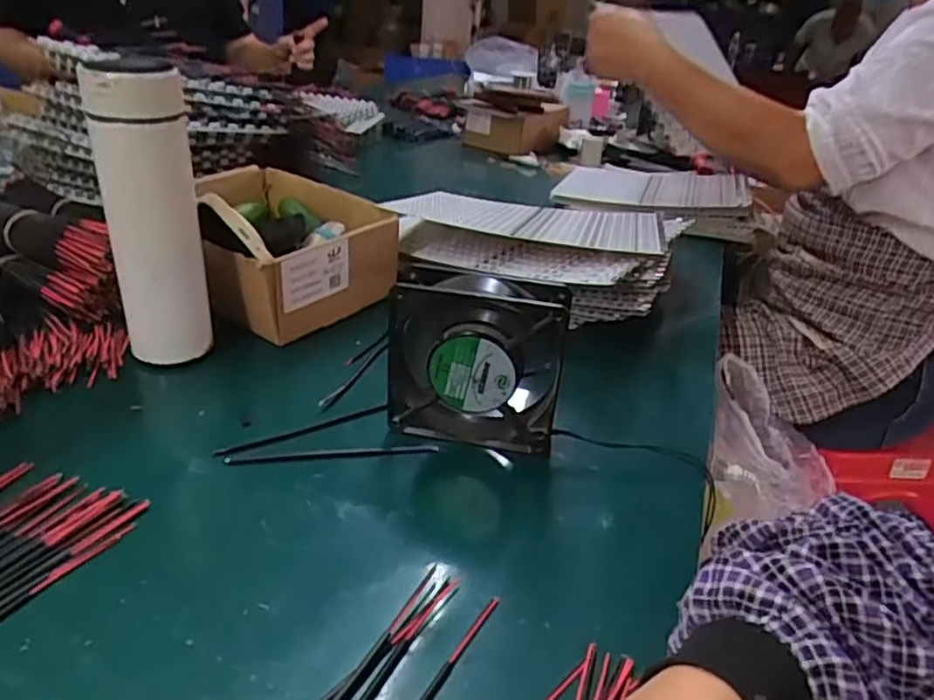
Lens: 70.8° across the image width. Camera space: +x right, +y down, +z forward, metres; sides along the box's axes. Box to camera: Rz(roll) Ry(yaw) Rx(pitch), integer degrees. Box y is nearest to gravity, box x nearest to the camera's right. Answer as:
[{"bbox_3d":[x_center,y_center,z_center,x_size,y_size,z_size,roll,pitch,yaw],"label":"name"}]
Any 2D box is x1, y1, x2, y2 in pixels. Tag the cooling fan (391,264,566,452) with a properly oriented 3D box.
[{"bbox_3d":[0.005,0.009,0.475,0.121,0.125,0.042,9,28,5],"label":"cooling fan"}]

